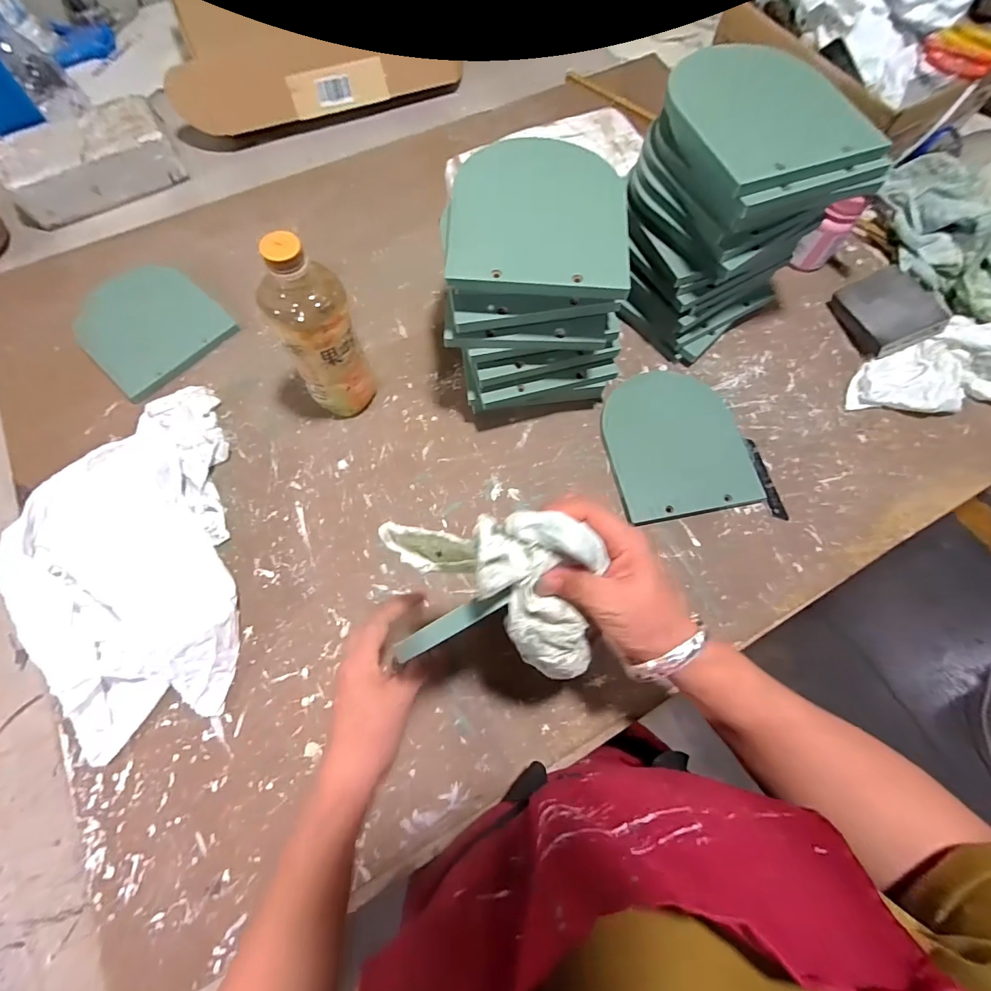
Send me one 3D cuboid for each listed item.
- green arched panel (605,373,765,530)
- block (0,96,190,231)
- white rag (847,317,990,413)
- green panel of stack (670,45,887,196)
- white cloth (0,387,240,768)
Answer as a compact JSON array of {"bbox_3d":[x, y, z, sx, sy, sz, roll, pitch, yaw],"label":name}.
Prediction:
[{"bbox_3d":[0.198,-0.059,0.500,0.147,0.016,0.169,-9,69,-4],"label":"green arched panel"},{"bbox_3d":[-0.549,-0.455,0.615,0.216,0.069,0.102,-25,71,-10],"label":"block"},{"bbox_3d":[0.518,-0.130,0.510,0.209,0.044,0.134,-23,71,-9],"label":"white rag"},{"bbox_3d":[0.234,-0.339,0.396,0.138,0.013,0.165,-16,70,-7],"label":"green panel of stack"},{"bbox_3d":[-0.357,0.054,0.437,0.187,0.052,0.341,-15,70,-6],"label":"white cloth"}]

